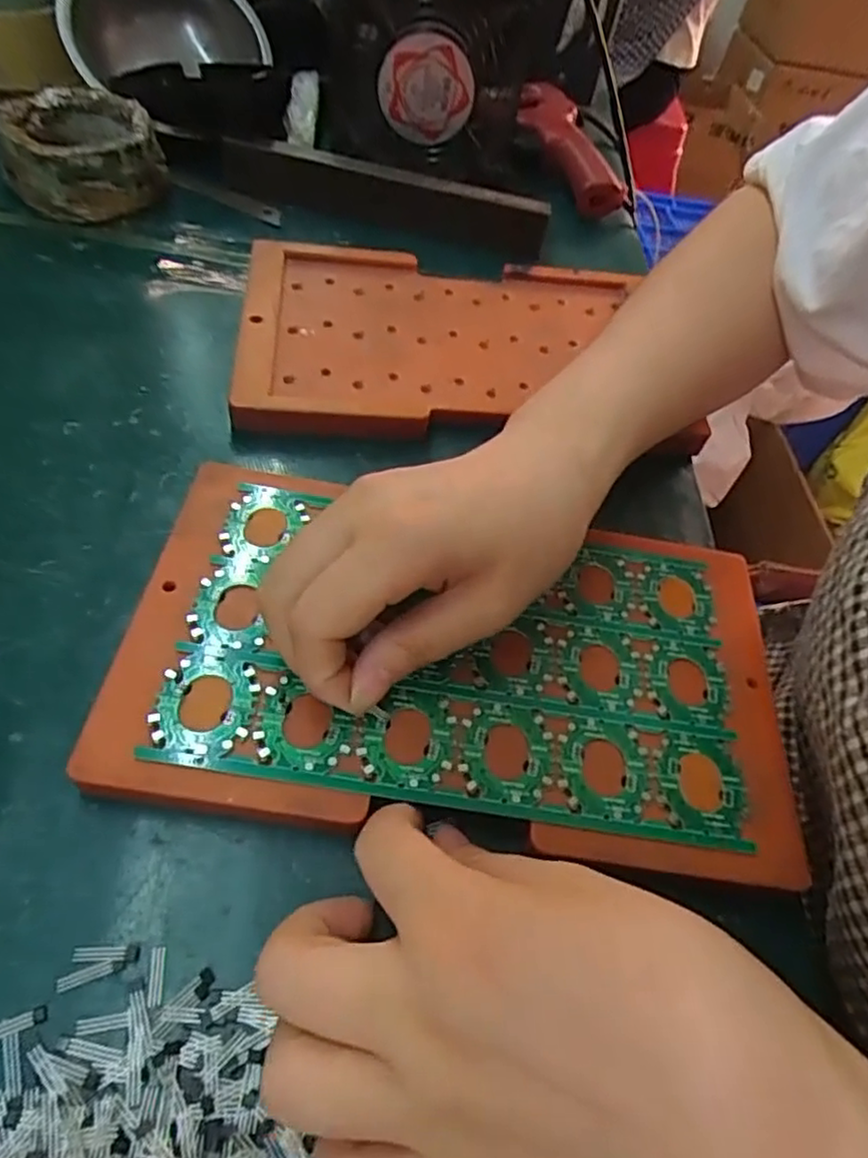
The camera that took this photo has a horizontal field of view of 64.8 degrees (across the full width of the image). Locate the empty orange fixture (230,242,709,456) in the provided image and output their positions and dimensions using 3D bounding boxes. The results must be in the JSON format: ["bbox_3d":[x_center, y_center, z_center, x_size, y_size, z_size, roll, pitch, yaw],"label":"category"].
[{"bbox_3d":[0.015,-0.132,0.364,0.226,0.013,0.136,0,55,-6],"label":"empty orange fixture"}]

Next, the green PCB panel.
[{"bbox_3d":[0.012,0.024,0.256,0.200,0.004,0.121,10,54,-3],"label":"green PCB panel"}]

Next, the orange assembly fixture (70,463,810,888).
[{"bbox_3d":[0.011,0.026,0.255,0.237,0.014,0.138,10,53,-4],"label":"orange assembly fixture"}]

